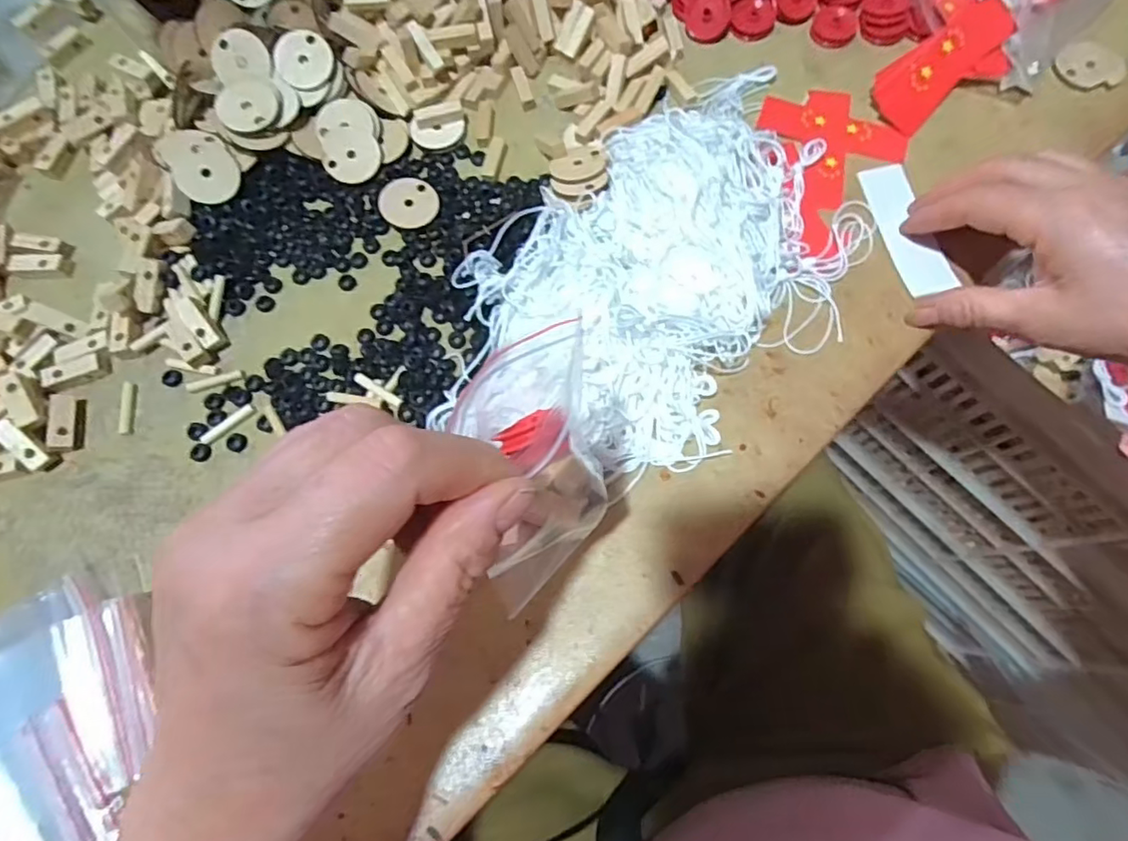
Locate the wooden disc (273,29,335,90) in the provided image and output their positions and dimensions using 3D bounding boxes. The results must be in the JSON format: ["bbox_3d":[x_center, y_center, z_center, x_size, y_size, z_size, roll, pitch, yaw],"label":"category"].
[{"bbox_3d":[-0.158,-0.219,0.360,0.034,0.005,0.034,-1,95,-6],"label":"wooden disc"}]

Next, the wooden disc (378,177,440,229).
[{"bbox_3d":[-0.094,-0.133,0.361,0.035,0.004,0.032,1,80,-7],"label":"wooden disc"}]

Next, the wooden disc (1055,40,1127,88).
[{"bbox_3d":[0.324,-0.220,0.365,0.039,0.004,0.033,-10,72,-2],"label":"wooden disc"}]

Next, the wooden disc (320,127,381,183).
[{"bbox_3d":[-0.130,-0.164,0.365,0.033,0.004,0.036,0,86,-5],"label":"wooden disc"}]

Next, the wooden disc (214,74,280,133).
[{"bbox_3d":[-0.188,-0.188,0.352,0.034,0.004,0.040,2,71,-7],"label":"wooden disc"}]

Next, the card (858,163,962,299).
[{"bbox_3d":[0.198,-0.111,0.344,0.028,0.004,0.088,-10,70,-1],"label":"card"}]

